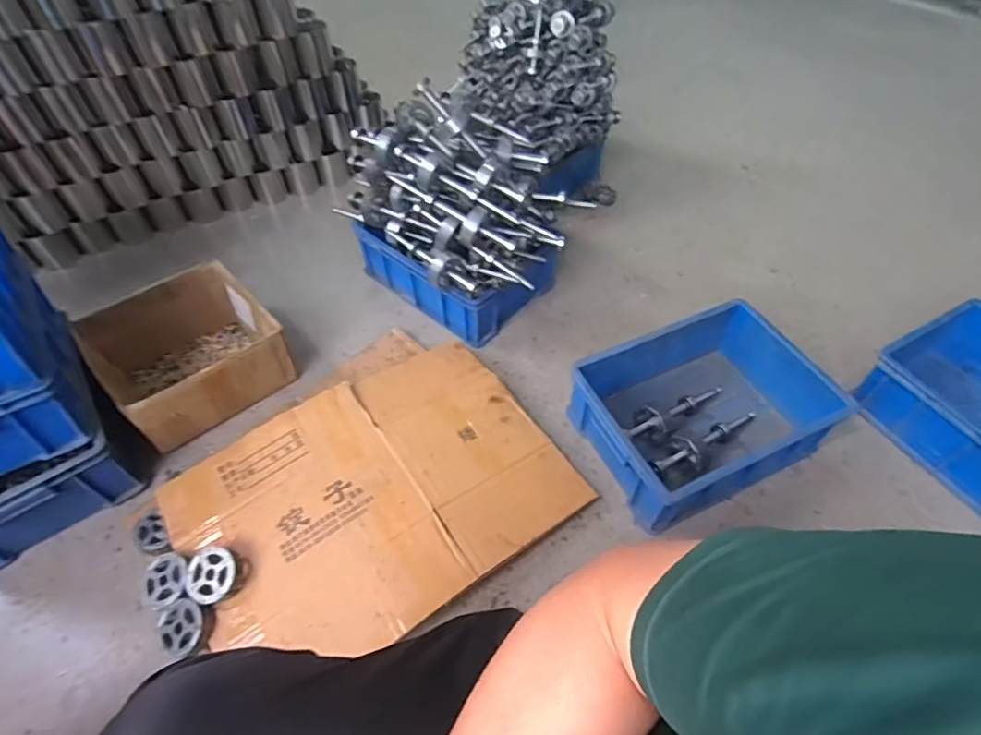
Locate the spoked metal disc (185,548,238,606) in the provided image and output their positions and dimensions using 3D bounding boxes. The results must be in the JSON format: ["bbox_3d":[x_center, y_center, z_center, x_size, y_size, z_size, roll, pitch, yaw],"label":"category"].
[{"bbox_3d":[-0.415,0.308,0.803,0.076,0.018,0.080,-21,63,4],"label":"spoked metal disc"}]

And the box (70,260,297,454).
[{"bbox_3d":[-0.613,-0.035,1.101,0.305,0.137,0.323,-36,59,-24],"label":"box"}]

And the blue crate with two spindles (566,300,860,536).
[{"bbox_3d":[0.381,0.076,0.986,0.400,0.143,0.281,-22,55,-16],"label":"blue crate with two spindles"}]

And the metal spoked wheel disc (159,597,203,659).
[{"bbox_3d":[-0.447,0.378,0.777,0.069,0.022,0.078,-17,65,0],"label":"metal spoked wheel disc"}]

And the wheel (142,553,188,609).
[{"bbox_3d":[-0.493,0.322,0.820,0.068,0.032,0.077,-8,52,-6],"label":"wheel"}]

